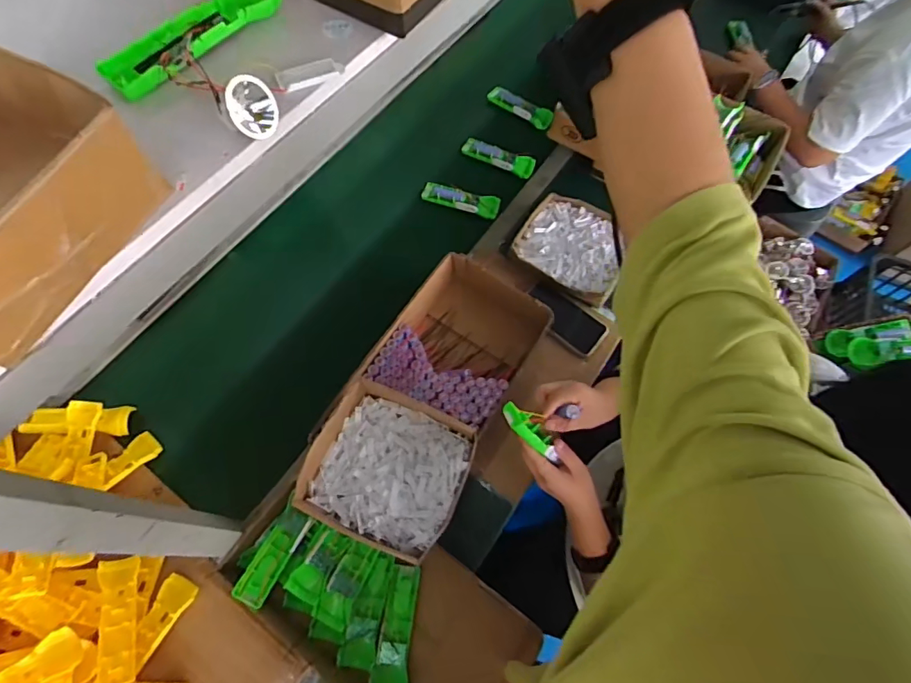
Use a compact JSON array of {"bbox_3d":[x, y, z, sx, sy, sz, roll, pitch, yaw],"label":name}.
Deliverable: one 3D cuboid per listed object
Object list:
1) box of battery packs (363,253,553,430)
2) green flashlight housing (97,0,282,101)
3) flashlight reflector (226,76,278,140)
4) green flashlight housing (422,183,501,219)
[{"bbox_3d":[0.009,0.005,0.863,0.221,0.084,0.272,31,69,12],"label":"box of battery packs"},{"bbox_3d":[-0.225,-0.261,0.418,0.056,0.024,0.158,37,71,14],"label":"green flashlight housing"},{"bbox_3d":[-0.159,-0.185,0.377,0.035,0.037,0.038,-24,69,-11],"label":"flashlight reflector"},{"bbox_3d":[0.011,-0.302,1.037,0.166,0.026,0.045,15,67,5],"label":"green flashlight housing"}]

